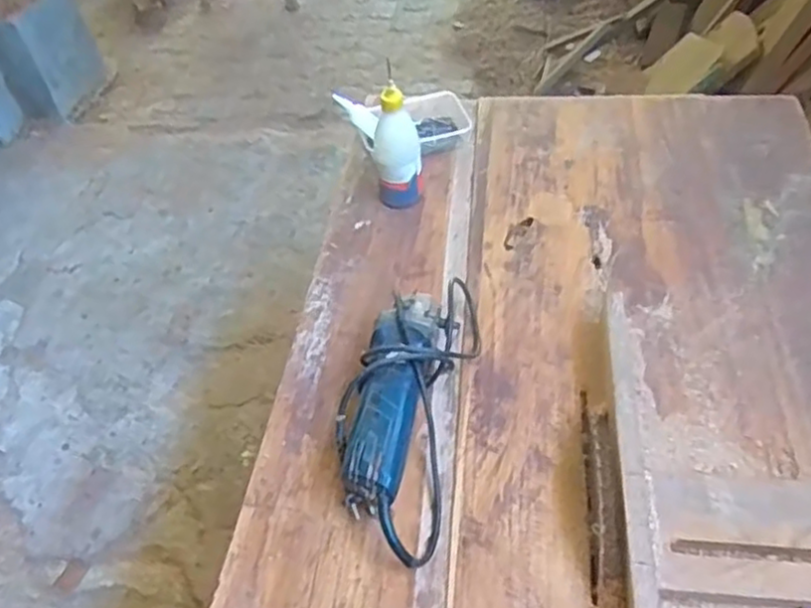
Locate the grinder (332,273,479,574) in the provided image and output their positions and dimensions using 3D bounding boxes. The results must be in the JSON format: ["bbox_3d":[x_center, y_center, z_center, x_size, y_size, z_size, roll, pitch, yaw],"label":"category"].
[{"bbox_3d":[0.005,0.093,0.774,0.118,0.087,0.356,7,49,13],"label":"grinder"}]

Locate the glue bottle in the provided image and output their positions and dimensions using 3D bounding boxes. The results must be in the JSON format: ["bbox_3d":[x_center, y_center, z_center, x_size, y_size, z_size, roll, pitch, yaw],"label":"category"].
[{"bbox_3d":[-0.012,-0.213,0.969,0.064,0.171,0.052,-5,48,2],"label":"glue bottle"}]

